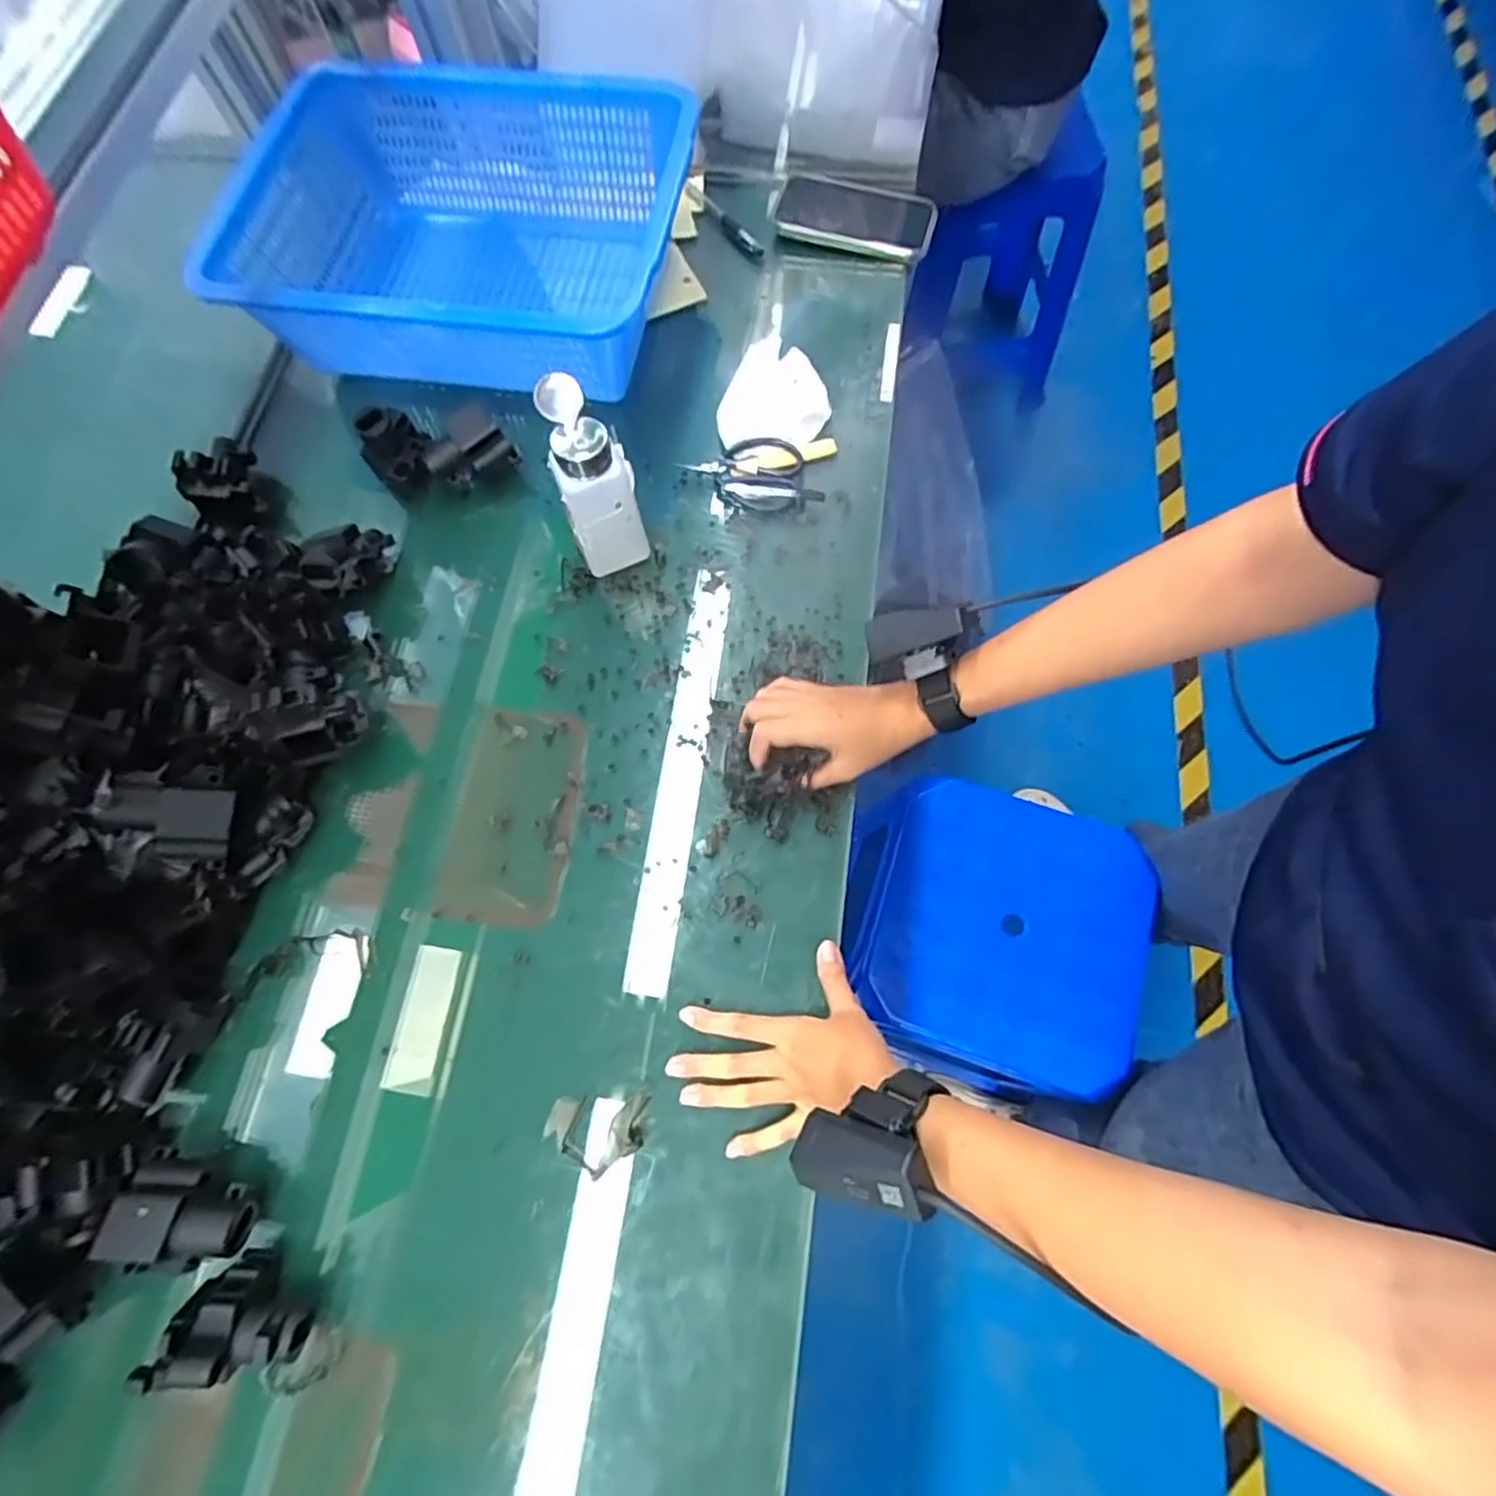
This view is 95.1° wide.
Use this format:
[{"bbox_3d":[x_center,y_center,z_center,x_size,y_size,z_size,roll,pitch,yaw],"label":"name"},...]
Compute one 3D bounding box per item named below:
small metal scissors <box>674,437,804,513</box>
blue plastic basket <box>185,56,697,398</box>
[{"bbox_3d":[-0.006,-0.250,0.617,0.104,0.011,0.073,8,72,5],"label":"small metal scissors"},{"bbox_3d":[-0.291,-0.476,0.644,0.465,0.115,0.302,10,72,6],"label":"blue plastic basket"}]

